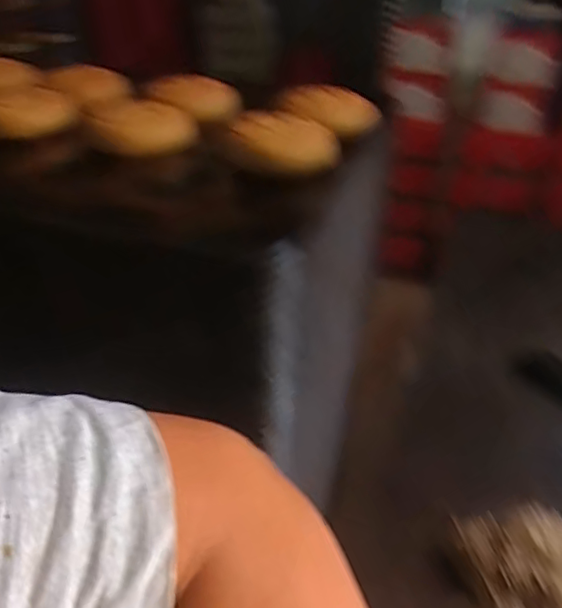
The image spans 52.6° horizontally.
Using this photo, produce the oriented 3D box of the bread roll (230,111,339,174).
[{"bbox_3d":[0.005,-0.146,0.509,0.094,0.042,0.036,3,33,1],"label":"bread roll"}]

